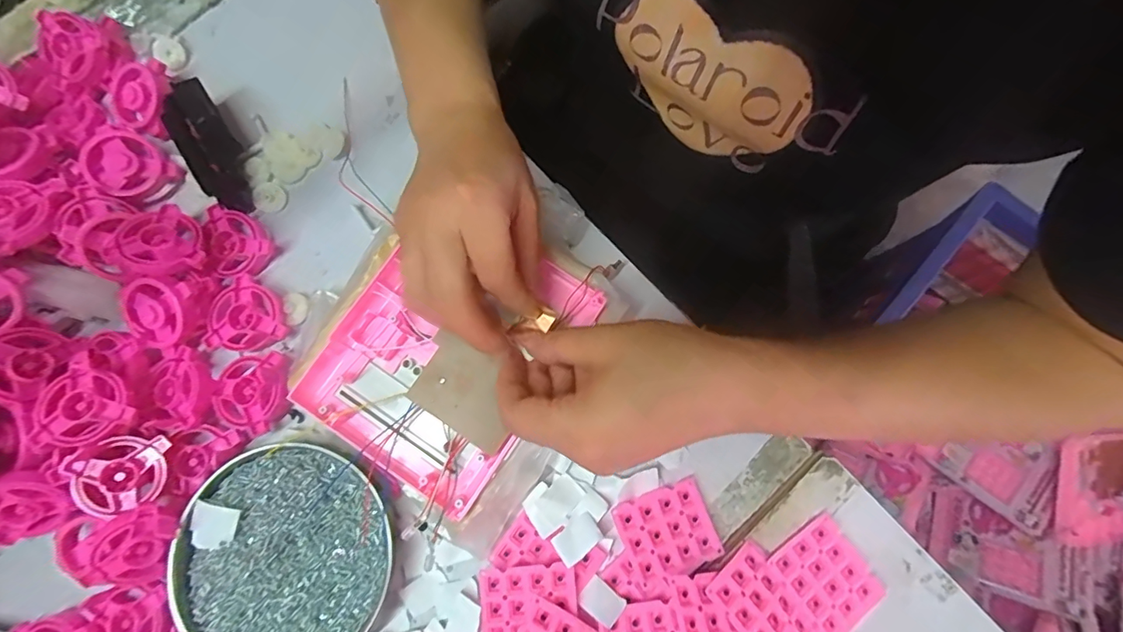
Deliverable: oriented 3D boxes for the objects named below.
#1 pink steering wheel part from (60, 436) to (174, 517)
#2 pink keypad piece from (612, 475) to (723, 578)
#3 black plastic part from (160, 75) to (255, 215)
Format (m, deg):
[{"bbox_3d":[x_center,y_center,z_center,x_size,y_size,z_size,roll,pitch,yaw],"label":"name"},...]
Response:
[{"bbox_3d":[-0.273,0.098,0.303,0.052,0.011,0.046,-30,87,-20],"label":"pink steering wheel part"},{"bbox_3d":[0.070,0.139,0.316,0.059,0.011,0.050,-22,80,-4],"label":"pink keypad piece"},{"bbox_3d":[-0.256,-0.121,0.355,0.040,0.024,0.093,-22,102,-4],"label":"black plastic part"}]

